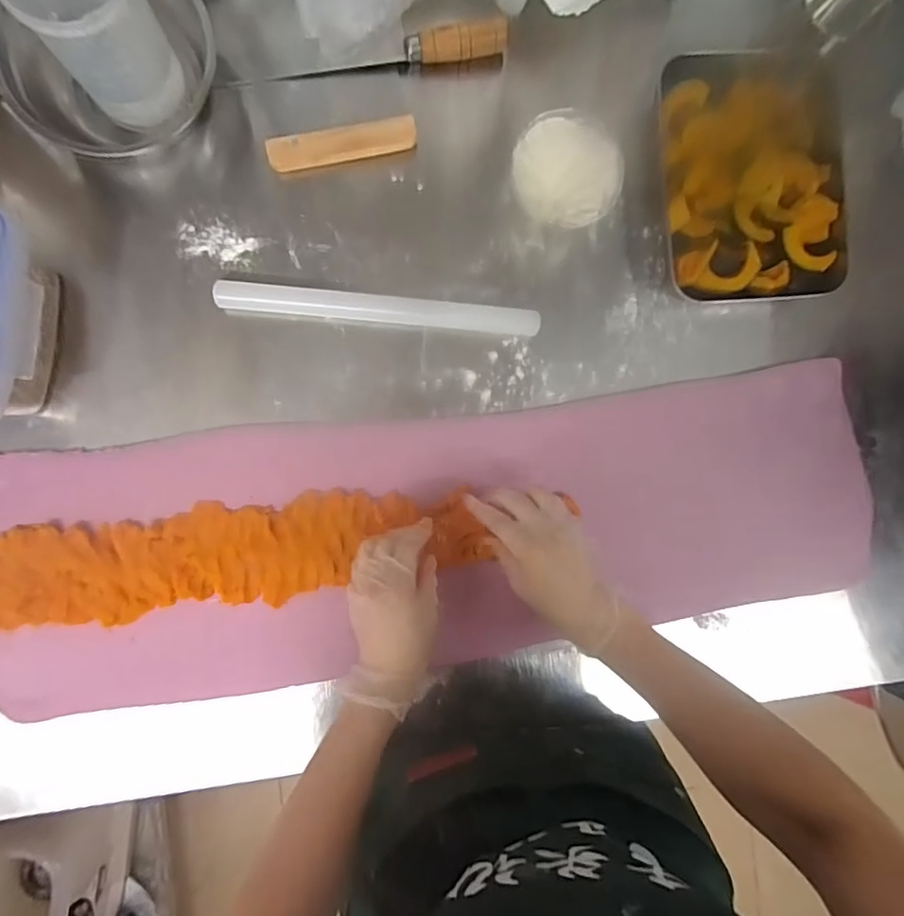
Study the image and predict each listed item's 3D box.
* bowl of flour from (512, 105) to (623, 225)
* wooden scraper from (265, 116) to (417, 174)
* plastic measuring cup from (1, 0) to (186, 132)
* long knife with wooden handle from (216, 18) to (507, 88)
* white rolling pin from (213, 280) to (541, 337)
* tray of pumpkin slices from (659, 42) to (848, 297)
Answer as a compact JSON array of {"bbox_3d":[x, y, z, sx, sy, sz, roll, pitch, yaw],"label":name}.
[{"bbox_3d":[0.112,-0.283,0.553,0.100,0.046,0.106,0,90,-6],"label":"bowl of flour"},{"bbox_3d":[-0.110,-0.317,0.549,0.146,0.010,0.034,-14,92,-6],"label":"wooden scraper"},{"bbox_3d":[-0.306,-0.374,0.469,0.091,0.136,0.102,-45,95,-4],"label":"plastic measuring cup"},{"bbox_3d":[-0.087,-0.407,0.562,0.285,0.026,0.025,-6,94,6],"label":"long knife with wooden handle"},{"bbox_3d":[-0.072,-0.155,0.564,0.322,0.026,0.031,4,92,-7],"label":"white rolling pin"},{"bbox_3d":[0.313,-0.296,0.573,0.187,0.049,0.248,-3,91,-6],"label":"tray of pumpkin slices"}]

